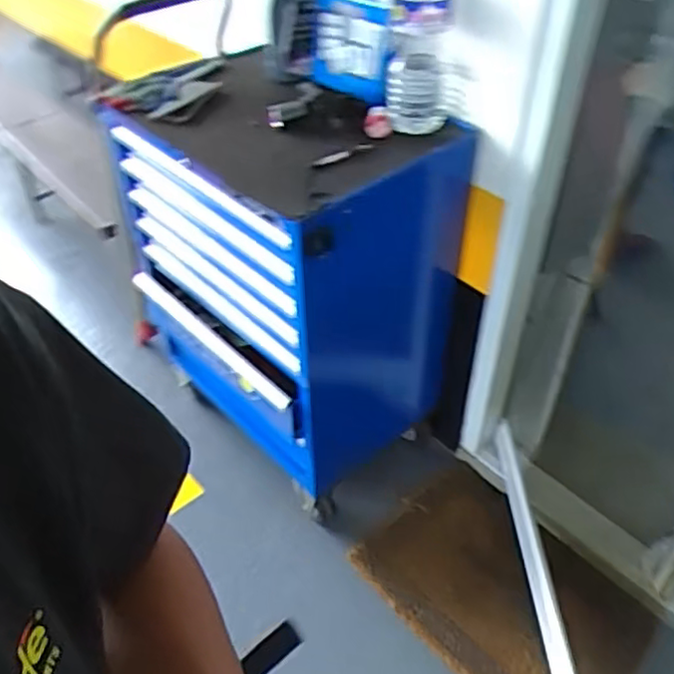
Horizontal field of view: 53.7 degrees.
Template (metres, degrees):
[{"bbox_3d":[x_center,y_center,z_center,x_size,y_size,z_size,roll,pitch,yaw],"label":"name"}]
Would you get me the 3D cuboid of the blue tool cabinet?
[{"bbox_3d":[-0.121,-0.113,1.685,0.677,0.959,0.508,35,52,31],"label":"blue tool cabinet"}]

